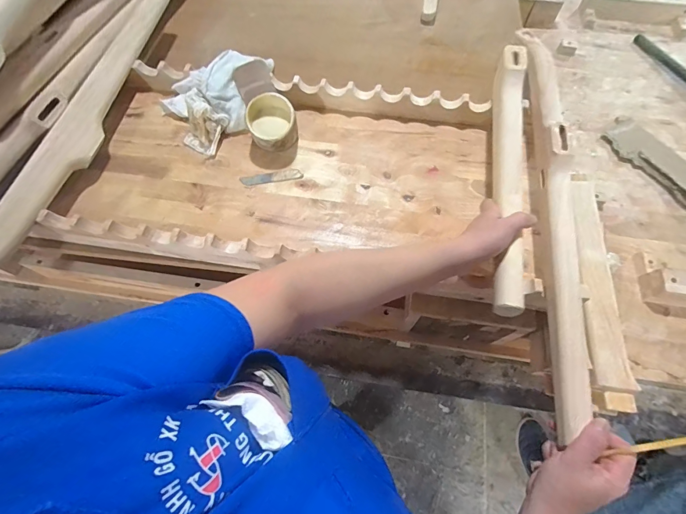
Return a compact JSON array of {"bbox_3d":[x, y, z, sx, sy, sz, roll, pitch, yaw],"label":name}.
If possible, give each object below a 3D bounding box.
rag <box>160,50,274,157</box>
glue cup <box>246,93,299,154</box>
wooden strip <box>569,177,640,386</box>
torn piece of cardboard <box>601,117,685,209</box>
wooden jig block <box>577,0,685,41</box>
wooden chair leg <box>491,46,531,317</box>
[{"bbox_3d":[-0.239,-0.300,0.644,0.160,0.080,0.187,34,70,14],"label":"rag"},{"bbox_3d":[-0.121,-0.224,0.603,0.078,0.079,0.083,0,66,0],"label":"glue cup"},{"bbox_3d":[0.410,0.026,0.565,0.056,0.015,0.351,5,66,2],"label":"wooden strip"},{"bbox_3d":[0.732,-0.226,0.809,0.115,0.014,0.254,-31,70,-13],"label":"torn piece of cardboard"},{"bbox_3d":[0.838,-0.698,0.998,0.286,0.057,0.110,6,66,3],"label":"wooden jig block"},{"bbox_3d":[0.226,-0.124,0.478,0.038,0.029,0.412,9,71,4],"label":"wooden chair leg"}]

